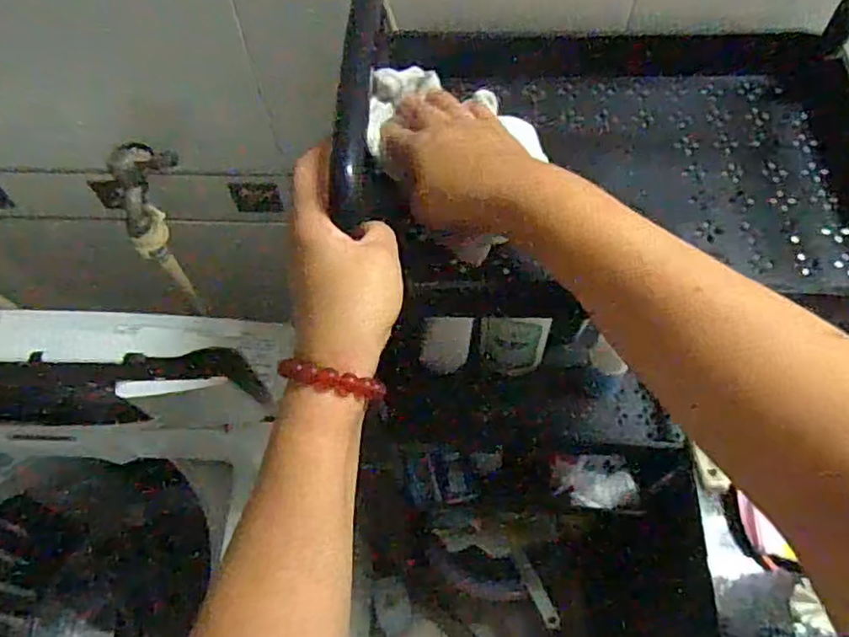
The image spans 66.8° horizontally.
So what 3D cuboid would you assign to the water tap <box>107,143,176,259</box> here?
[{"bbox_3d":[-0.266,-0.111,0.616,0.041,0.111,0.057,1,22,2],"label":"water tap"}]

